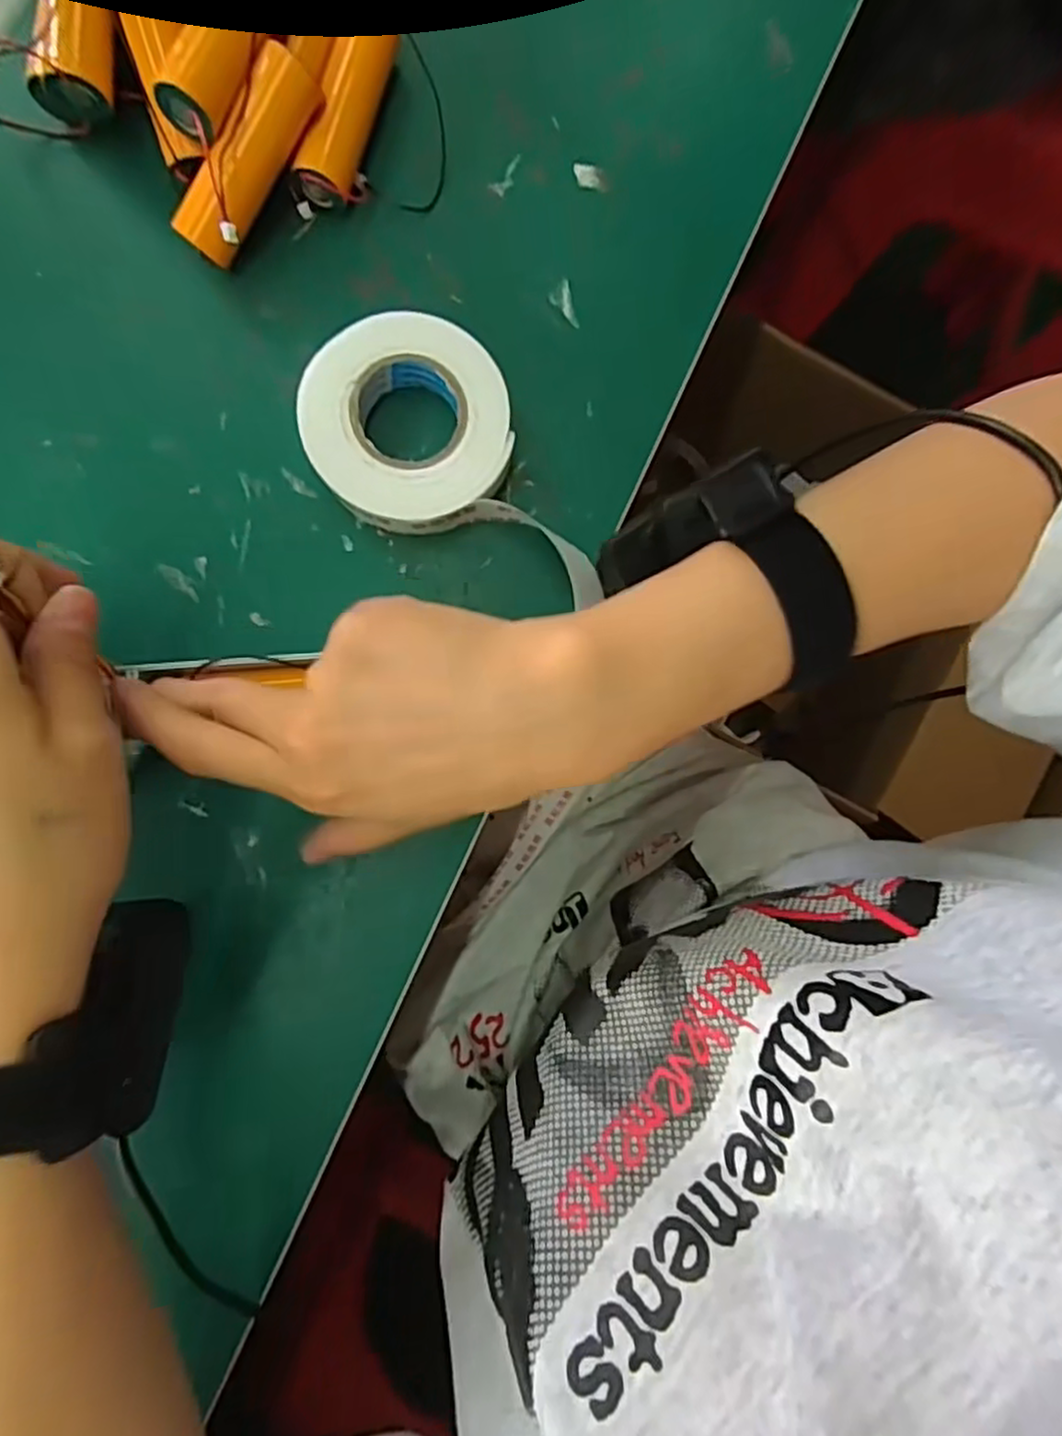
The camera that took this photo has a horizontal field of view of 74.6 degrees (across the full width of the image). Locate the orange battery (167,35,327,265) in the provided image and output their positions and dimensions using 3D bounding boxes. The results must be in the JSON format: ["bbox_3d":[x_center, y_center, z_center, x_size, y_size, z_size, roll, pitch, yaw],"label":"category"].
[{"bbox_3d":[-0.103,-0.203,0.253,0.020,0.022,0.072,37,102,-2],"label":"orange battery"}]

